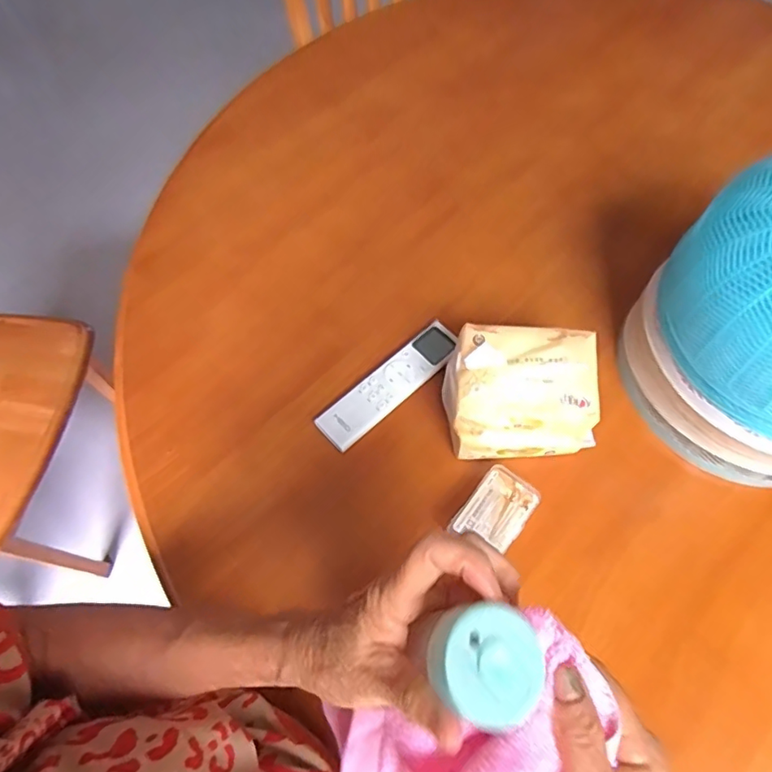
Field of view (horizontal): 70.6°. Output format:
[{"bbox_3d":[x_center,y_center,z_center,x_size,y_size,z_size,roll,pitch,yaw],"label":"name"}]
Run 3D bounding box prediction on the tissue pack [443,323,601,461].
[{"bbox_3d":[0.126,0.007,0.521,0.137,0.097,0.105,-1,66,1],"label":"tissue pack"}]

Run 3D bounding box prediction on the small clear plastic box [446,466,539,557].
[{"bbox_3d":[0.103,0.116,0.508,0.053,0.030,0.074,36,73,16],"label":"small clear plastic box"}]

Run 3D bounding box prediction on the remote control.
[{"bbox_3d":[0.007,-0.004,0.572,0.175,0.013,0.047,-41,71,-14],"label":"remote control"}]

